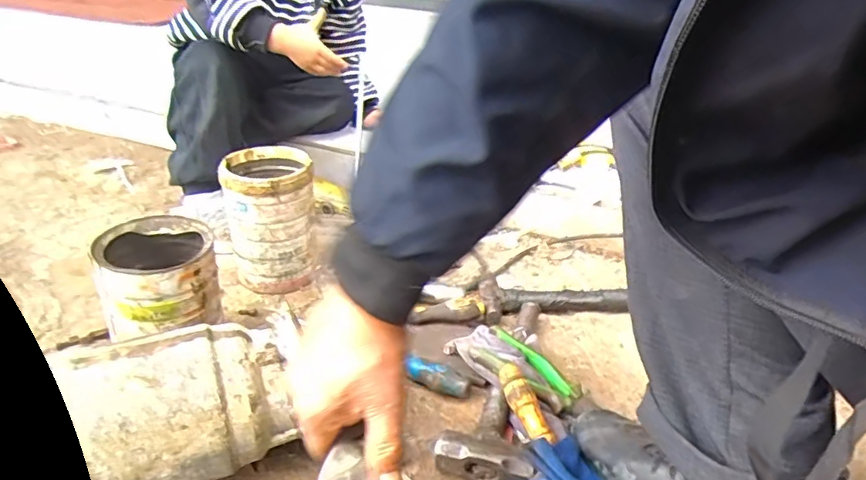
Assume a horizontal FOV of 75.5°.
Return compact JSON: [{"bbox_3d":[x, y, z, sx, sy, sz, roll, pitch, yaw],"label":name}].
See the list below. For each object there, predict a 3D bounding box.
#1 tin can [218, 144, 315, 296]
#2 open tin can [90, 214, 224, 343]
[{"bbox_3d":[-0.244,-0.030,0.856,0.126,0.189,0.134,-3,31,-11],"label":"tin can"},{"bbox_3d":[-0.324,0.044,0.669,0.124,0.100,0.135,-9,33,-19],"label":"open tin can"}]

